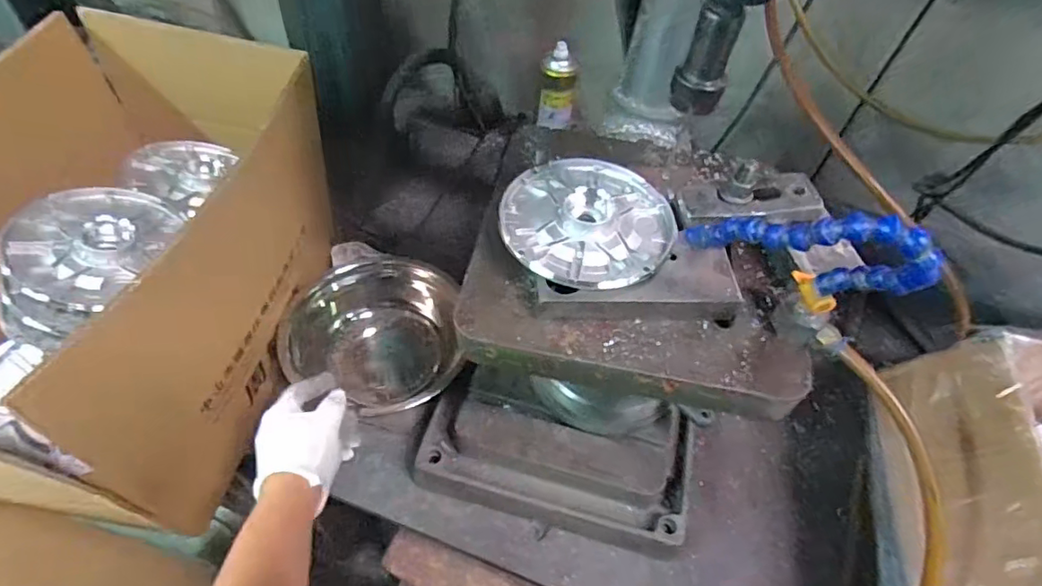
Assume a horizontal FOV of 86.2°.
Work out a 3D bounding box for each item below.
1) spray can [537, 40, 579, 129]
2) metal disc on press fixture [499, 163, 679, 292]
[{"bbox_3d":[0.063,-0.339,0.936,0.061,0.149,0.048,4,52,-2],"label":"spray can"},{"bbox_3d":[0.054,-0.063,0.445,0.135,0.019,0.130,7,52,0],"label":"metal disc on press fixture"}]

